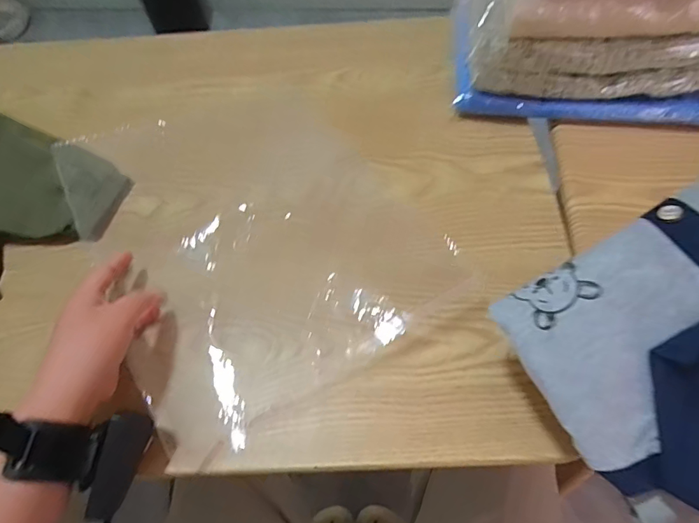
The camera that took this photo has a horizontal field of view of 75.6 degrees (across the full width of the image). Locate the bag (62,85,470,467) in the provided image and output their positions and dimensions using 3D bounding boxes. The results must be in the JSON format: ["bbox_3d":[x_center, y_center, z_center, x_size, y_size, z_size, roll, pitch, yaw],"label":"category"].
[{"bbox_3d":[-0.111,-0.055,0.476,0.300,0.033,0.413,-29,59,-15],"label":"bag"}]

